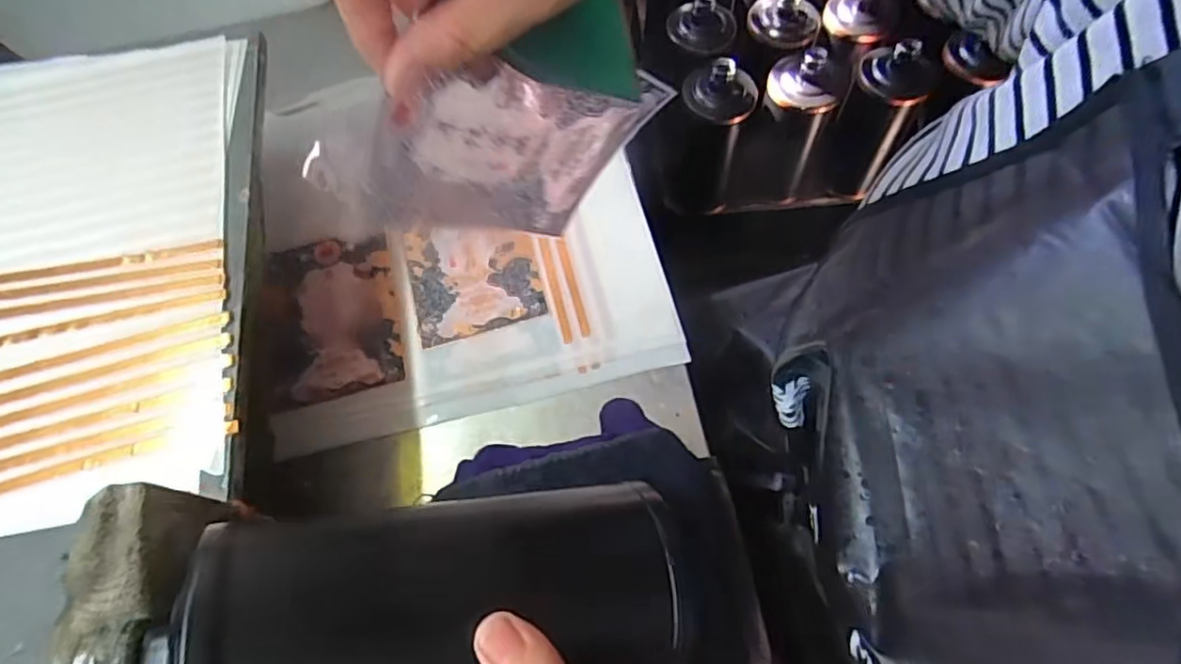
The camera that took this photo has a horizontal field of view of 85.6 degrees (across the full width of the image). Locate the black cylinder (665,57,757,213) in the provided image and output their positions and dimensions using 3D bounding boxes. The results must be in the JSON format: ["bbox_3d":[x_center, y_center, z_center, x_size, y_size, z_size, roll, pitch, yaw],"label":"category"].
[{"bbox_3d":[0.144,-0.232,0.787,0.083,0.249,0.092,13,66,8],"label":"black cylinder"}]

